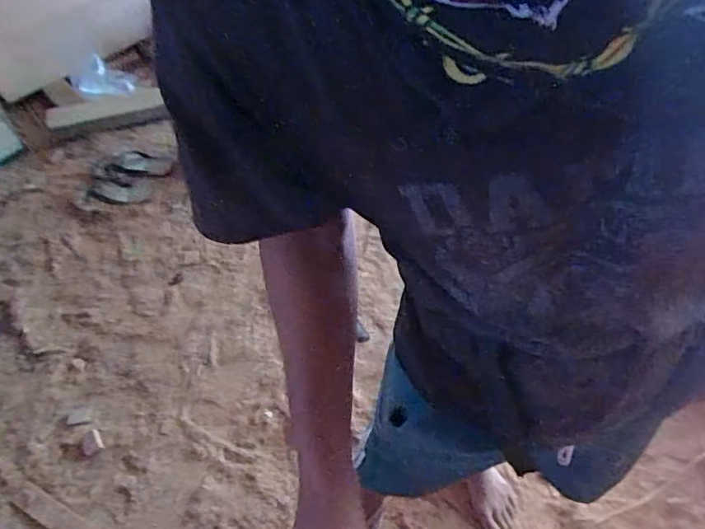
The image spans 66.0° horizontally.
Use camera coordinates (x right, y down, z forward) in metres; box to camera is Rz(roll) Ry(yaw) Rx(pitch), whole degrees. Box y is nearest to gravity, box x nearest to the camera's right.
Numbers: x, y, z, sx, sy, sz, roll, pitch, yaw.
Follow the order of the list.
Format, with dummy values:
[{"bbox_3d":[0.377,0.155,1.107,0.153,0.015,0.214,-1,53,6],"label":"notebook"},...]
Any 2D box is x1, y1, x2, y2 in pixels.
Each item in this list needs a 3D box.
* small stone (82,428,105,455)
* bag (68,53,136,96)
[{"bbox_3d":[-0.626,0.425,1.304,0.045,0.016,0.057,-27,59,-14],"label":"small stone"},{"bbox_3d":[-0.760,-0.563,1.643,0.166,0.106,0.057,-25,59,-13],"label":"bag"}]

